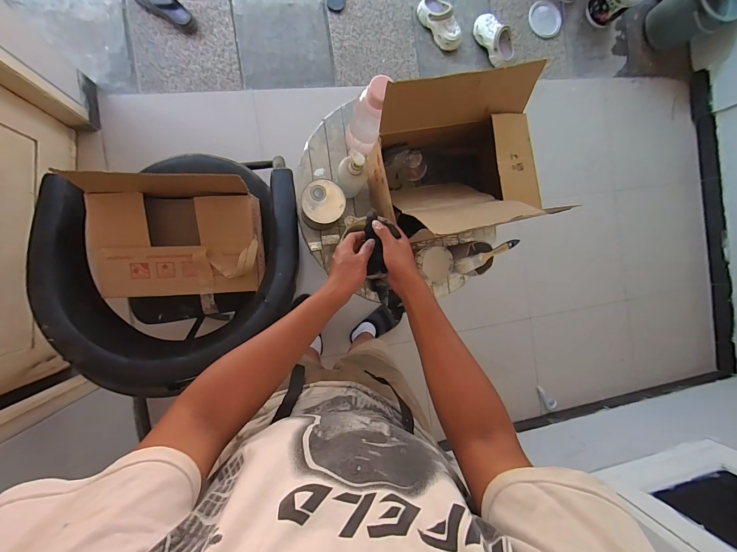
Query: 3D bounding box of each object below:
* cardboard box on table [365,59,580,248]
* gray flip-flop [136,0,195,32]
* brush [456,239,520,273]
[{"bbox_3d":[0.202,-0.248,0.743,0.355,0.324,0.295,-14,93,-10],"label":"cardboard box on table"},{"bbox_3d":[-0.839,-1.111,1.327,0.254,0.060,0.107,30,85,-9],"label":"gray flip-flop"},{"bbox_3d":[0.300,-0.051,0.814,0.174,0.019,0.032,-22,95,-10],"label":"brush"}]

